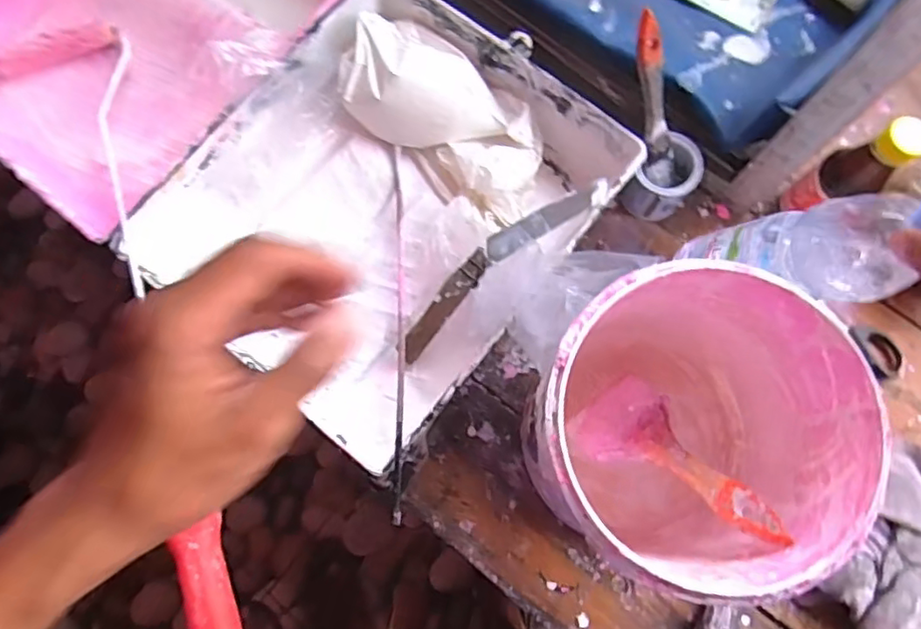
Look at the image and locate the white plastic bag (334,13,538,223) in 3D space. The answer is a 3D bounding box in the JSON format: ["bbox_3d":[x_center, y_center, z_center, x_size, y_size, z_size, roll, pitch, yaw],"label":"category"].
[{"bbox_3d":[-0.015,-0.177,0.525,0.214,0.052,0.109,40,81,9],"label":"white plastic bag"}]

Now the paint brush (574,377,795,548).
[{"bbox_3d":[0.148,0.099,0.416,0.067,0.013,0.161,-43,37,-8],"label":"paint brush"}]

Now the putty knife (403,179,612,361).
[{"bbox_3d":[0.030,-0.041,0.474,0.199,0.032,0.030,-39,80,-7],"label":"putty knife"}]

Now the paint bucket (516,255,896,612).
[{"bbox_3d":[0.139,0.076,0.415,0.177,0.185,0.175,0,78,1],"label":"paint bucket"}]

